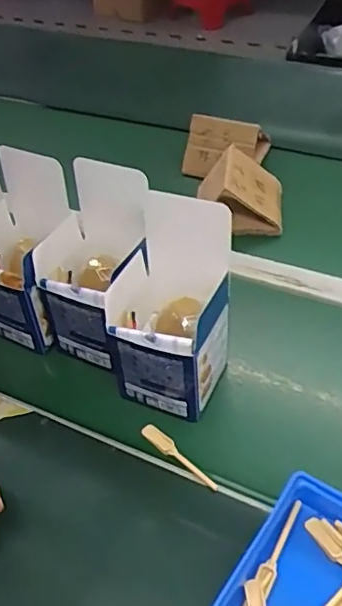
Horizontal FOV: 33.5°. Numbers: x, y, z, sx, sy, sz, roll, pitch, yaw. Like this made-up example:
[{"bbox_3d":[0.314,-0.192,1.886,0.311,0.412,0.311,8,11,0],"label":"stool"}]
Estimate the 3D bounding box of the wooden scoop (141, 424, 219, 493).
[{"bbox_3d":[0.007,0.134,0.493,0.012,0.008,0.086,-37,51,-28],"label":"wooden scoop"}]

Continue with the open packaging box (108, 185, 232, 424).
[{"bbox_3d":[-0.002,0.005,0.502,0.091,0.164,0.100,17,49,23],"label":"open packaging box"}]

